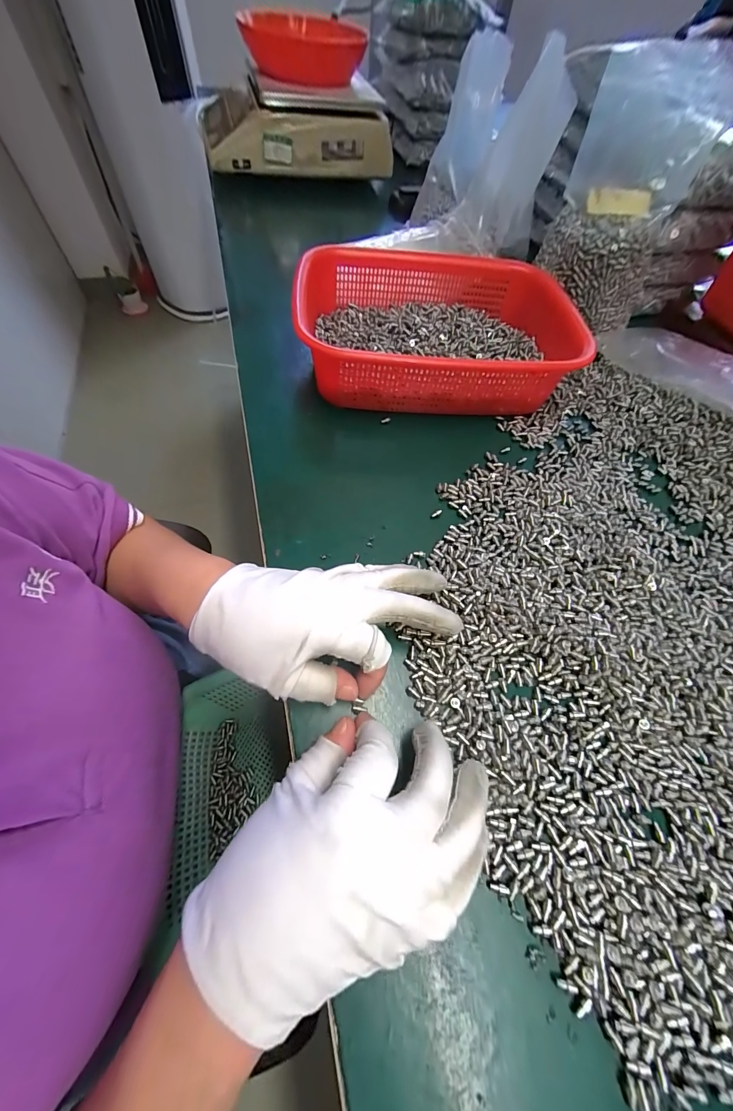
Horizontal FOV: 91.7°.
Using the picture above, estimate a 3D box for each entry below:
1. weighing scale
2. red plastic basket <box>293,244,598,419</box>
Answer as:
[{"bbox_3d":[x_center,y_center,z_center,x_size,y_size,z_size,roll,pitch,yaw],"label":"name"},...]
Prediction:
[{"bbox_3d":[-0.142,-0.866,0.712,0.365,0.103,0.322,-11,62,-10],"label":"weighing scale"},{"bbox_3d":[0.075,-0.247,0.394,0.285,0.072,0.221,2,60,-3],"label":"red plastic basket"}]

